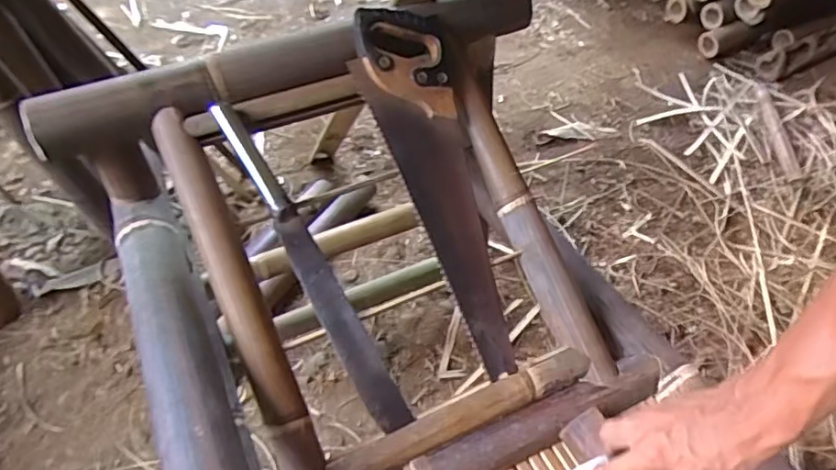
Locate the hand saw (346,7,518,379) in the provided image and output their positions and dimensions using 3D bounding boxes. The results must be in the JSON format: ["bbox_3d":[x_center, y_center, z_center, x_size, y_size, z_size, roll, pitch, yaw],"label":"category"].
[{"bbox_3d":[0.030,-0.059,0.734,0.123,0.035,0.473,-17,87,-15],"label":"hand saw"}]

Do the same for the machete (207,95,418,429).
[{"bbox_3d":[-0.126,0.036,0.679,0.044,0.019,0.415,-29,89,-24],"label":"machete"}]

